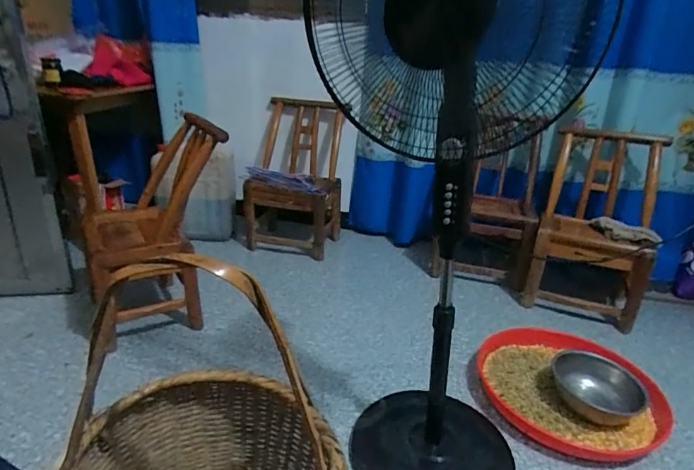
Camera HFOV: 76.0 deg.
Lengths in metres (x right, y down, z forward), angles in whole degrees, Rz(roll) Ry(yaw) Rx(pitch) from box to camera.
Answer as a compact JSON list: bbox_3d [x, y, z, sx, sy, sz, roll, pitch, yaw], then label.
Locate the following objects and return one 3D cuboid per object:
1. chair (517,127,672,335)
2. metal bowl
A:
[{"bbox_3d":[0.907,-0.047,1.624,0.386,0.595,0.410,16,26,26],"label":"chair"},{"bbox_3d":[0.656,0.403,1.168,0.215,0.092,0.215,3,23,-1],"label":"metal bowl"}]

